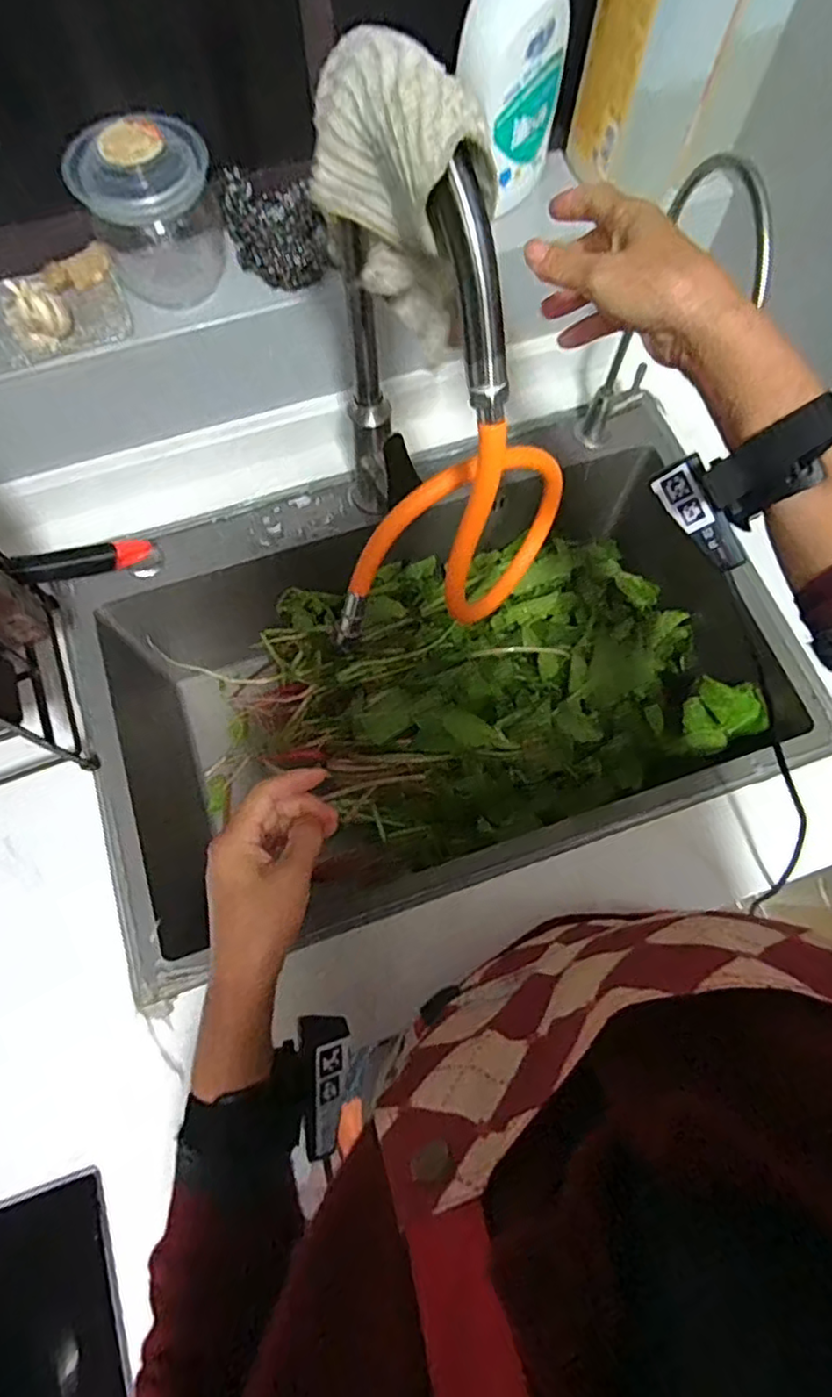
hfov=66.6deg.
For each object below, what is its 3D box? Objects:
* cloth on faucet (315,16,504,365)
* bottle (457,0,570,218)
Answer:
[{"bbox_3d":[-0.010,-0.264,0.343,0.041,0.123,0.122,-42,76,-13],"label":"cloth on faucet"},{"bbox_3d":[0.078,-0.514,0.487,0.081,0.221,0.062,9,71,3],"label":"bottle"}]

